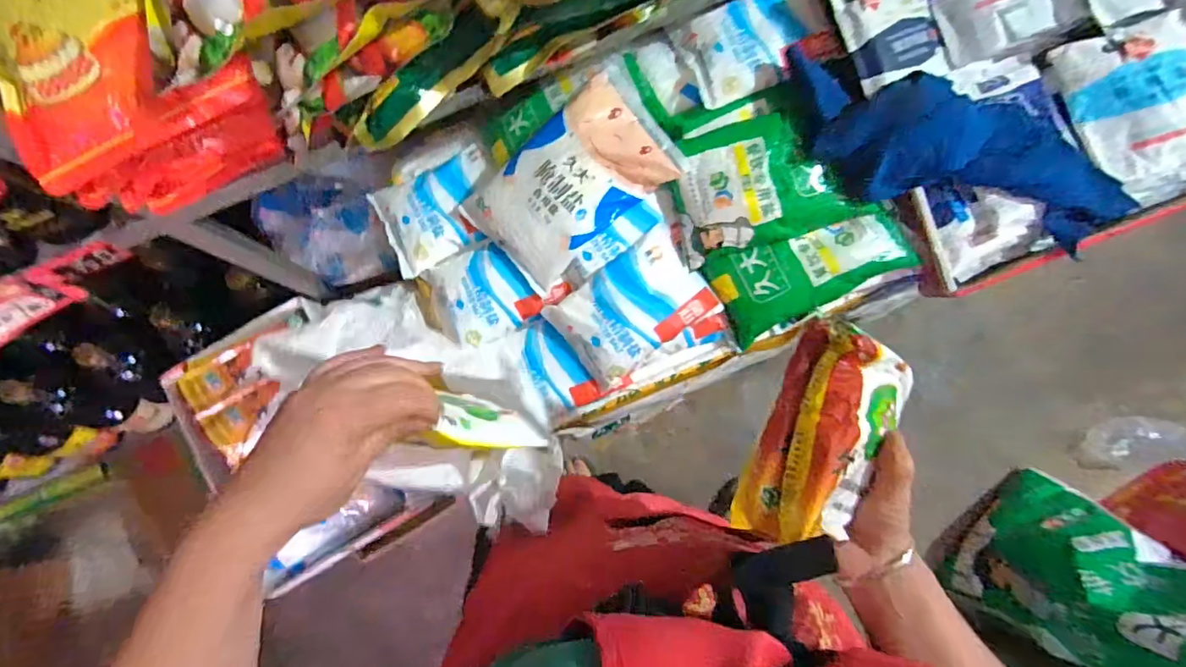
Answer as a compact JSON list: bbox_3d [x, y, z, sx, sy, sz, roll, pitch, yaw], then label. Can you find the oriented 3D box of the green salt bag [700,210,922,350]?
[{"bbox_3d":[0.236,-0.067,0.587,0.201,0.034,0.097,-18,82,12],"label":"green salt bag"}]

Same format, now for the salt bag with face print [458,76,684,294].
[{"bbox_3d":[-0.022,-0.158,0.593,0.226,0.033,0.158,-37,95,5],"label":"salt bag with face print"}]

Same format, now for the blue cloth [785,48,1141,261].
[{"bbox_3d":[0.350,-0.183,0.530,0.335,0.051,0.116,19,82,3],"label":"blue cloth"}]

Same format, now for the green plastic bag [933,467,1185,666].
[{"bbox_3d":[0.913,0.431,0.926,0.224,0.561,0.306,27,83,4],"label":"green plastic bag"}]

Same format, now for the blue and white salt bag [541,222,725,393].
[{"bbox_3d":[0.046,-0.028,0.604,0.168,0.039,0.116,-35,83,-5],"label":"blue and white salt bag"}]

